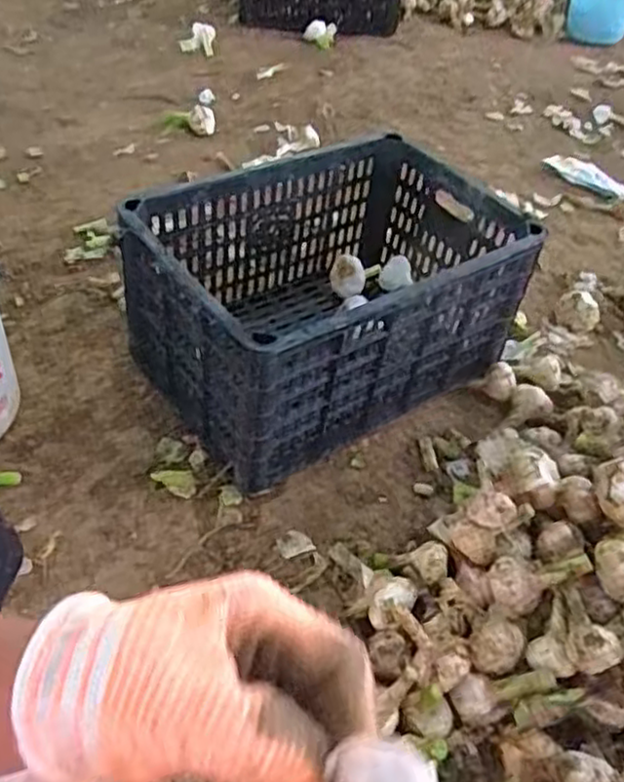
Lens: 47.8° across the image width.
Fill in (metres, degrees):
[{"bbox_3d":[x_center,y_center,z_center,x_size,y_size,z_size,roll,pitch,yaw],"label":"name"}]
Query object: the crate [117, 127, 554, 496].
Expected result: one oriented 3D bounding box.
[{"bbox_3d":[0.027,-0.121,0.914,0.449,0.253,0.291,-27,55,-28],"label":"crate"}]

